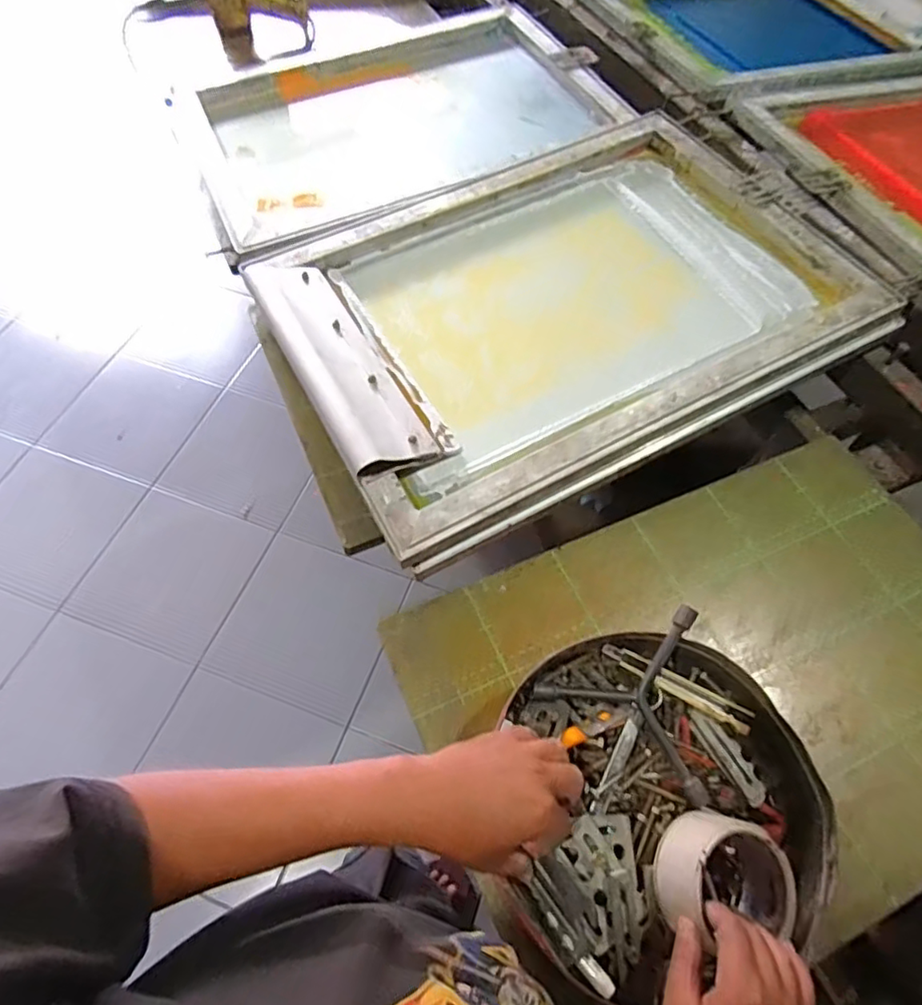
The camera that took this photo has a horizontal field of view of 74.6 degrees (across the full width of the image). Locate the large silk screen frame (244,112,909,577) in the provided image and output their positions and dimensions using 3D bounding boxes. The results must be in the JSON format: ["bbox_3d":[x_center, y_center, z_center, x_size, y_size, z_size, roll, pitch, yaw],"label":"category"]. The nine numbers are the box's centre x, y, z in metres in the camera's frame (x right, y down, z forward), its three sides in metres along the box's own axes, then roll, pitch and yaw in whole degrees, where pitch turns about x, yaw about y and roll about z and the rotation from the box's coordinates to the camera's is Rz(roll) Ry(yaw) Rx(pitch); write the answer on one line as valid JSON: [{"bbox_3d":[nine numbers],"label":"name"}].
[{"bbox_3d":[0.135,-0.263,0.758,0.702,0.046,0.479,-25,64,-15],"label":"large silk screen frame"}]

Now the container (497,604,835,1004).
[{"bbox_3d":[0.161,0.245,0.507,0.262,0.074,0.276,-1,60,-3],"label":"container"}]

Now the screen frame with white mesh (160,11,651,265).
[{"bbox_3d":[-0.105,-0.645,0.991,0.668,0.054,0.514,-22,63,-14],"label":"screen frame with white mesh"}]

